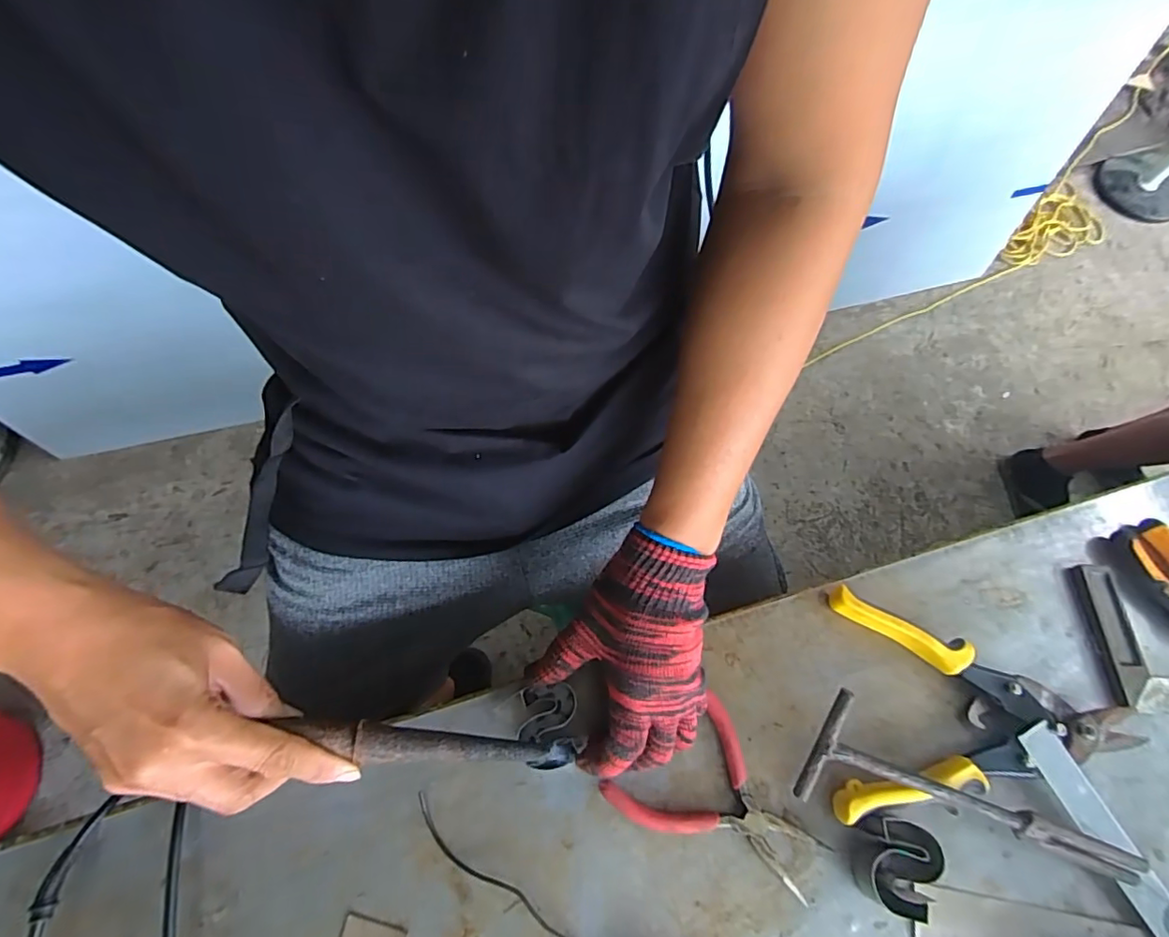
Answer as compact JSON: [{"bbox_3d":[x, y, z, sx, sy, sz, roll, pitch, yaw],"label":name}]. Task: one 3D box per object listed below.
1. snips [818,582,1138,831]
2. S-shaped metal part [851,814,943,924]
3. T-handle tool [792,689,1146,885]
[{"bbox_3d":[0.294,0.186,0.401,0.219,0.028,0.153,10,66,1],"label":"snips"},{"bbox_3d":[0.206,0.260,0.360,0.047,0.028,0.051,15,67,3],"label":"S-shaped metal part"},{"bbox_3d":[0.262,0.231,0.373,0.228,0.023,0.074,24,93,1],"label":"T-handle tool"}]

